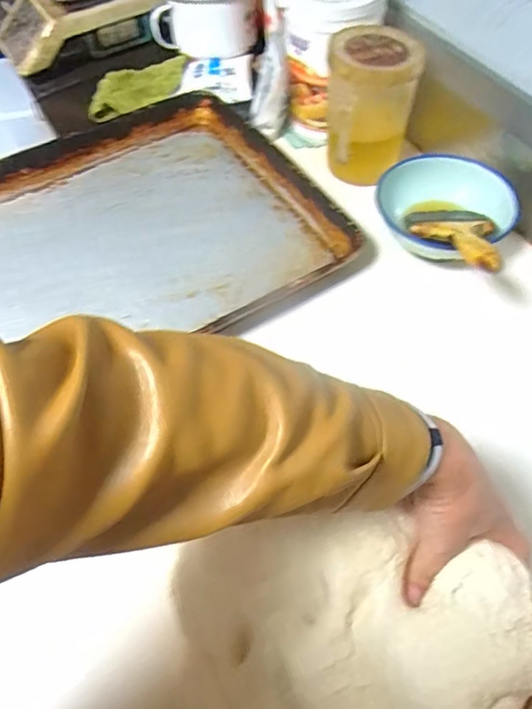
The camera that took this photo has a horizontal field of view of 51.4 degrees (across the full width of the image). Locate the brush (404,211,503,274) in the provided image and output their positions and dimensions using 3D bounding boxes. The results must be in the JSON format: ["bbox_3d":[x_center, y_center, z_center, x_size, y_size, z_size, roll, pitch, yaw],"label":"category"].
[{"bbox_3d":[0.214,-0.126,0.595,0.090,0.019,0.193,-4,28,0],"label":"brush"}]

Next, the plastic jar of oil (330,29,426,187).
[{"bbox_3d":[0.133,-0.315,0.715,0.108,0.159,0.116,-1,56,2],"label":"plastic jar of oil"}]

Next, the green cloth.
[{"bbox_3d":[-0.208,-0.431,0.888,0.180,0.027,0.086,-33,61,-18],"label":"green cloth"}]

